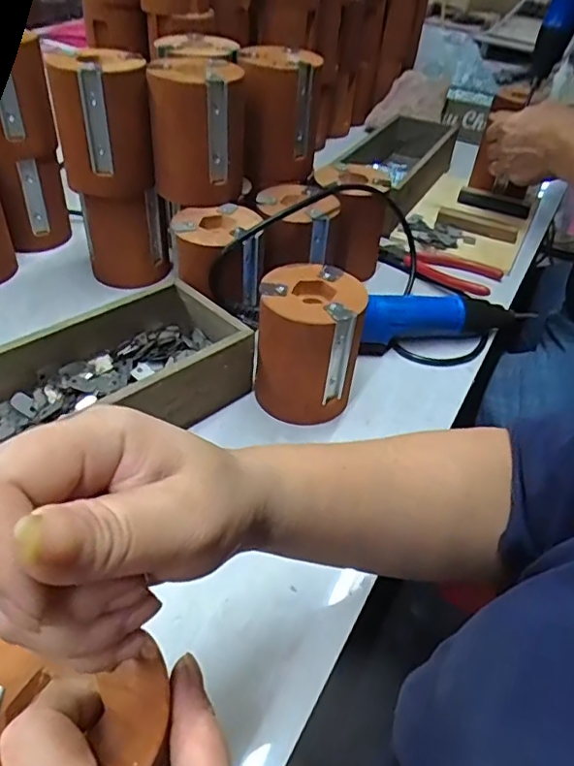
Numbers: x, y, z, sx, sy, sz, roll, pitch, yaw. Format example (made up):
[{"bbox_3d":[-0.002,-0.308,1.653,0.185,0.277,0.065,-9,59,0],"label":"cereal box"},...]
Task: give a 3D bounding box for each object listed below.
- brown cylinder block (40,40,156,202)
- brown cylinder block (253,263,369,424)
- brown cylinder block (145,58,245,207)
[{"bbox_3d":[-0.158,-0.225,0.488,0.076,0.101,0.072,-6,44,-14],"label":"brown cylinder block"},{"bbox_3d":[0.015,-0.029,0.441,0.077,0.099,0.074,5,42,-3],"label":"brown cylinder block"},{"bbox_3d":[-0.077,-0.217,0.491,0.077,0.101,0.067,1,43,-7],"label":"brown cylinder block"}]

